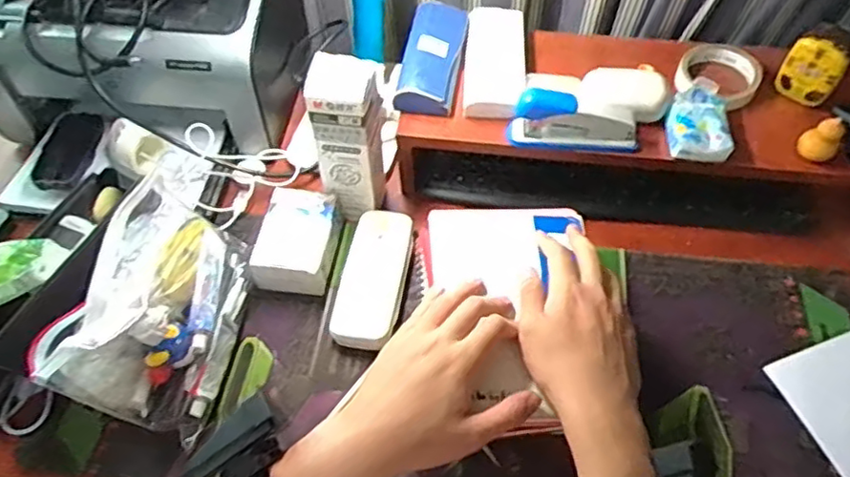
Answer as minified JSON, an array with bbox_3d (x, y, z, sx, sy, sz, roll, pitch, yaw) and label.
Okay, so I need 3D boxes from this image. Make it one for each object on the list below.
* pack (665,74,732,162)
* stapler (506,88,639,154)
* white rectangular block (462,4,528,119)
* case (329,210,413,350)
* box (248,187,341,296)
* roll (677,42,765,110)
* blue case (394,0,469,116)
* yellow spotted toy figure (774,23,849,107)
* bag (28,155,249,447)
[{"bbox_3d":[0.277,-0.121,0.656,0.059,0.025,0.092,6,54,5],"label":"pack"},{"bbox_3d":[0.150,-0.119,0.648,0.125,0.060,0.028,5,54,4],"label":"stapler"},{"bbox_3d":[0.079,-0.195,0.723,0.065,0.039,0.154,3,54,3],"label":"white rectangular block"},{"bbox_3d":[-0.053,0.038,0.661,0.065,0.028,0.147,8,54,6],"label":"case"},{"bbox_3d":[-0.132,0.002,0.671,0.074,0.039,0.106,6,54,5],"label":"box"},{"bbox_3d":[0.327,-0.185,0.711,0.083,0.017,0.101,27,59,19],"label":"roll"},{"bbox_3d":[0.008,-0.204,0.720,0.064,0.029,0.163,7,54,6],"label":"blue case"},{"bbox_3d":[0.406,-0.180,0.667,0.056,0.073,0.044,36,62,24],"label":"yellow spotted toy figure"},{"bbox_3d":[-0.234,0.049,0.598,0.063,0.153,0.249,-31,35,33],"label":"bag"}]

